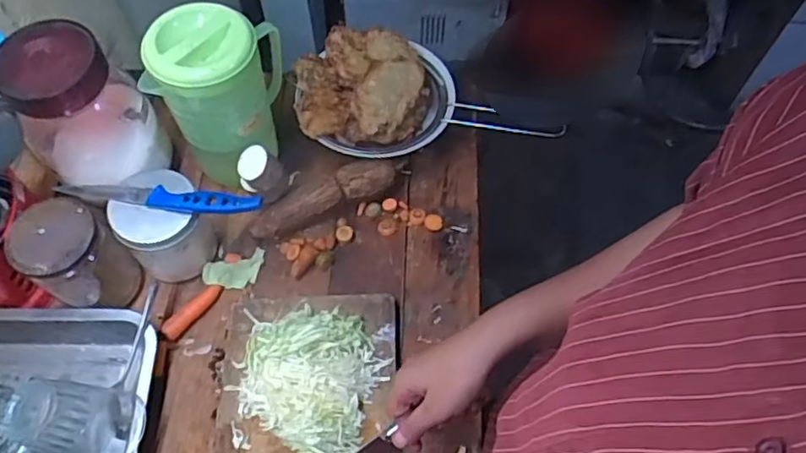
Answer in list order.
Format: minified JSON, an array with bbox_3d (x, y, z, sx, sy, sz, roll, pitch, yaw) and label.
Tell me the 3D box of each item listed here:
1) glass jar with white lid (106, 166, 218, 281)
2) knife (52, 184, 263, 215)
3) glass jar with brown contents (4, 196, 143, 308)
[{"bbox_3d":[-0.257,0.003,0.676,0.083,0.106,0.085,0,61,0],"label":"glass jar with white lid"},{"bbox_3d":[-0.250,-0.030,0.638,0.210,0.025,0.025,9,61,5],"label":"knife"},{"bbox_3d":[-0.334,0.036,0.643,0.071,0.124,0.079,23,63,13],"label":"glass jar with brown contents"}]

